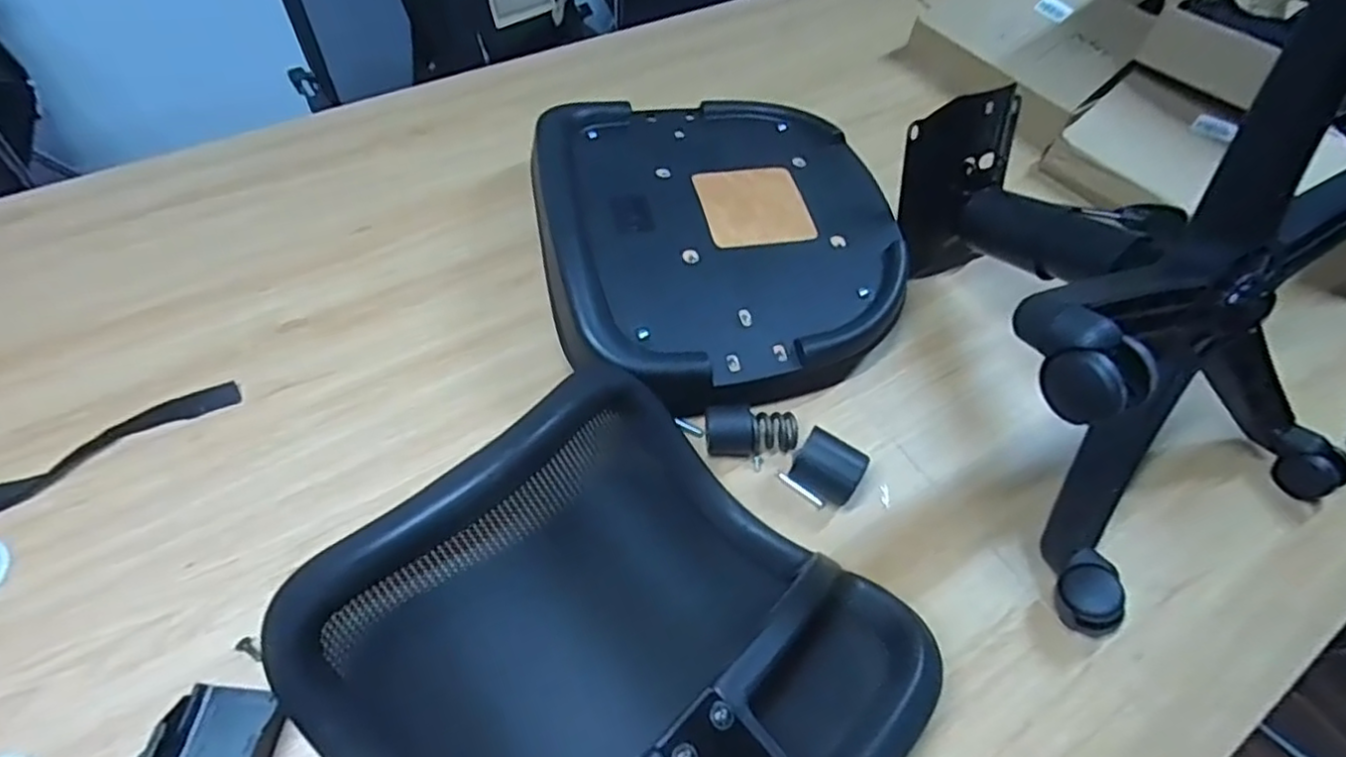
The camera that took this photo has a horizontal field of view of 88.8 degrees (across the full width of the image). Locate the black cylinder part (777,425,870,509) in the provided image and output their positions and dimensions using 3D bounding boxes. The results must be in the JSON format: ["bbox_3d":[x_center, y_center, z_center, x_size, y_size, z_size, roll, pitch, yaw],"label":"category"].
[{"bbox_3d":[0.151,0.089,0.678,0.067,0.055,0.053,33,60,16],"label":"black cylinder part"}]

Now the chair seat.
[{"bbox_3d":[0.050,-0.187,0.795,0.394,0.073,0.453,-7,57,-9],"label":"chair seat"}]

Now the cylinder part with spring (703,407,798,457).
[{"bbox_3d":[0.078,0.056,0.699,0.093,0.040,0.042,3,56,-3],"label":"cylinder part with spring"}]

